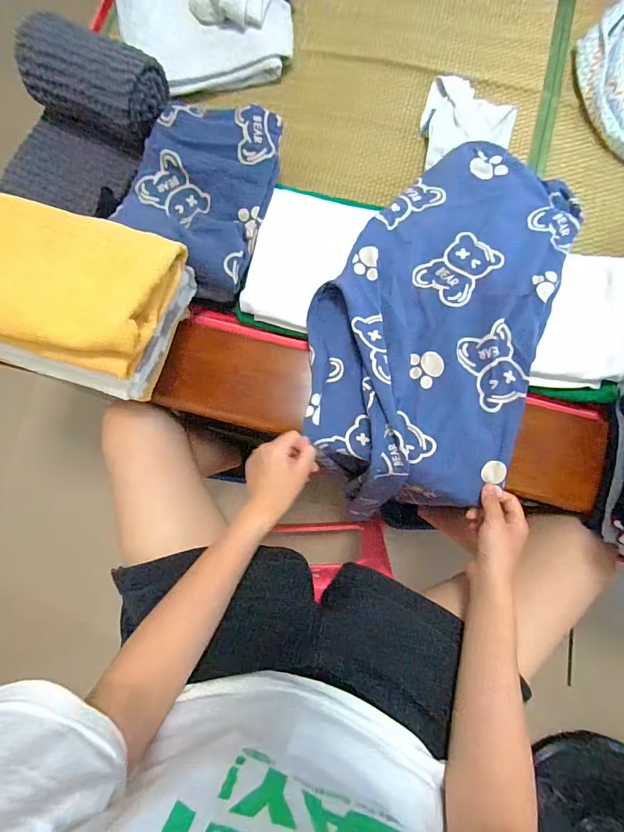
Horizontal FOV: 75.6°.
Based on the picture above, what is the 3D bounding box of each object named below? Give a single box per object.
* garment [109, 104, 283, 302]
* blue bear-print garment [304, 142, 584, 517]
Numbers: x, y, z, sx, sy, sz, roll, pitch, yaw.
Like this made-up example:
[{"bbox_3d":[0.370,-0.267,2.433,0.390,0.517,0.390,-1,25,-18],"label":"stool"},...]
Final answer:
[{"bbox_3d":[-0.152,-0.297,0.543,0.178,0.063,0.239,16,82,5],"label":"garment"},{"bbox_3d":[0.154,-0.120,0.527,0.274,0.050,0.483,19,82,5],"label":"blue bear-print garment"}]

